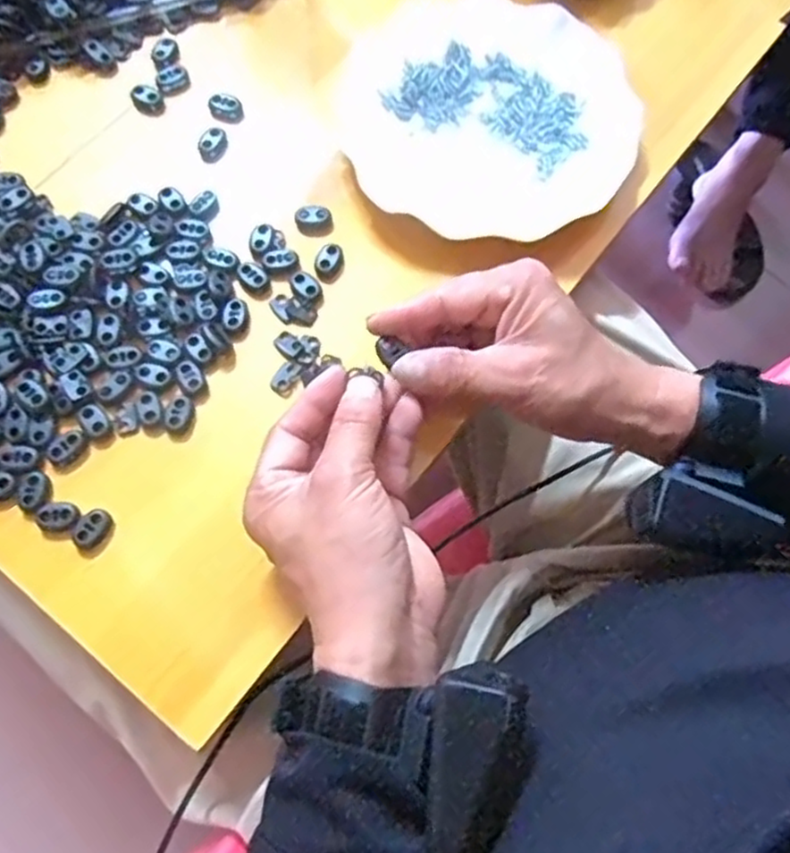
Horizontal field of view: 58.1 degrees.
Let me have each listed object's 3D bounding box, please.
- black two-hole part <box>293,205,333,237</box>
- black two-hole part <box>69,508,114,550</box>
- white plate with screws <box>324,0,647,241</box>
[{"bbox_3d":[-0.049,-0.125,0.432,0.022,0.012,0.015,-2,71,-3],"label":"black two-hole part"},{"bbox_3d":[-0.156,0.052,0.364,0.016,0.004,0.022,30,72,8],"label":"black two-hole part"},{"bbox_3d":[0.058,-0.204,0.461,0.191,0.030,0.170,14,70,3],"label":"white plate with screws"}]

